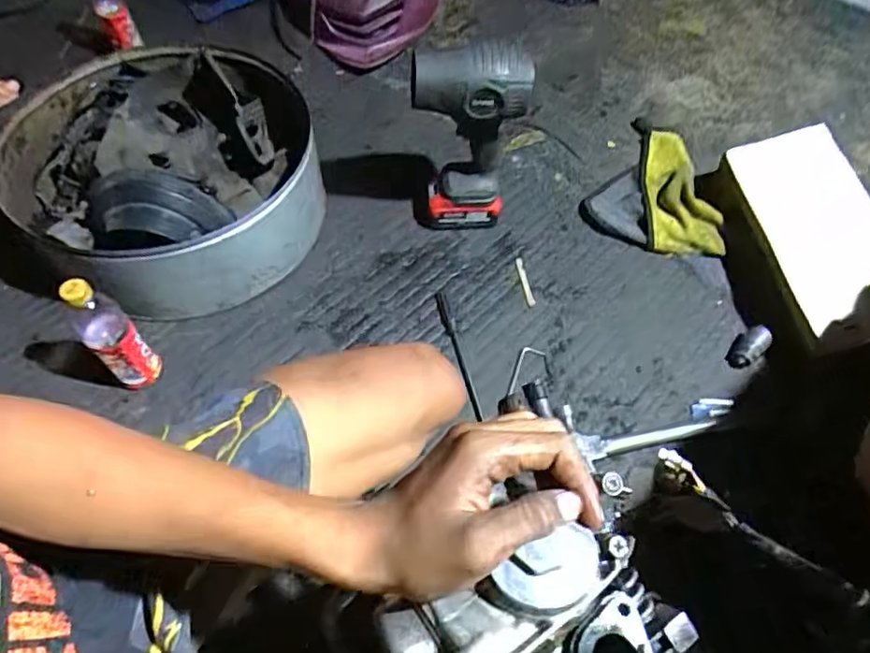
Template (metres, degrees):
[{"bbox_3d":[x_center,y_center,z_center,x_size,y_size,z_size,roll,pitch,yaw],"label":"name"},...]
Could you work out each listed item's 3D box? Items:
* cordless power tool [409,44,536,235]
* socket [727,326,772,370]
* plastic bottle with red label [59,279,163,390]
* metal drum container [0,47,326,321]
[{"bbox_3d":[0.043,-0.255,0.843,0.153,0.289,0.080,7,59,4],"label":"cordless power tool"},{"bbox_3d":[0.451,0.029,0.833,0.068,0.037,0.037,-37,66,-21],"label":"socket"},{"bbox_3d":[-0.399,0.009,0.714,0.064,0.190,0.055,39,66,21],"label":"plastic bottle with red label"},{"bbox_3d":[-0.388,-0.240,0.863,0.424,0.207,0.439,0,58,0],"label":"metal drum container"}]

